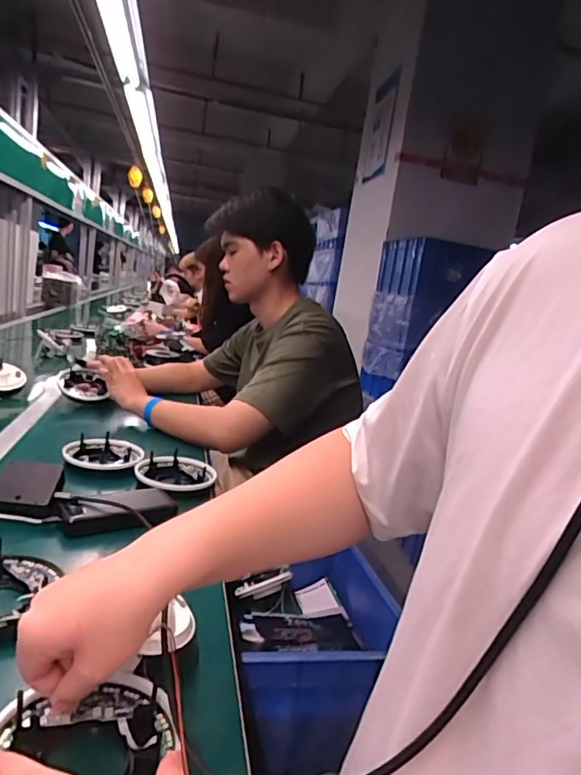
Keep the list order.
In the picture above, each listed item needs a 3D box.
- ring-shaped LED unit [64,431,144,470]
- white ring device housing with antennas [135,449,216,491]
[{"bbox_3d":[-0.326,0.117,0.952,0.139,0.026,0.109,12,10,14],"label":"ring-shaped LED unit"},{"bbox_3d":[-0.197,0.147,0.902,0.115,0.027,0.138,-1,14,-45],"label":"white ring device housing with antennas"}]

